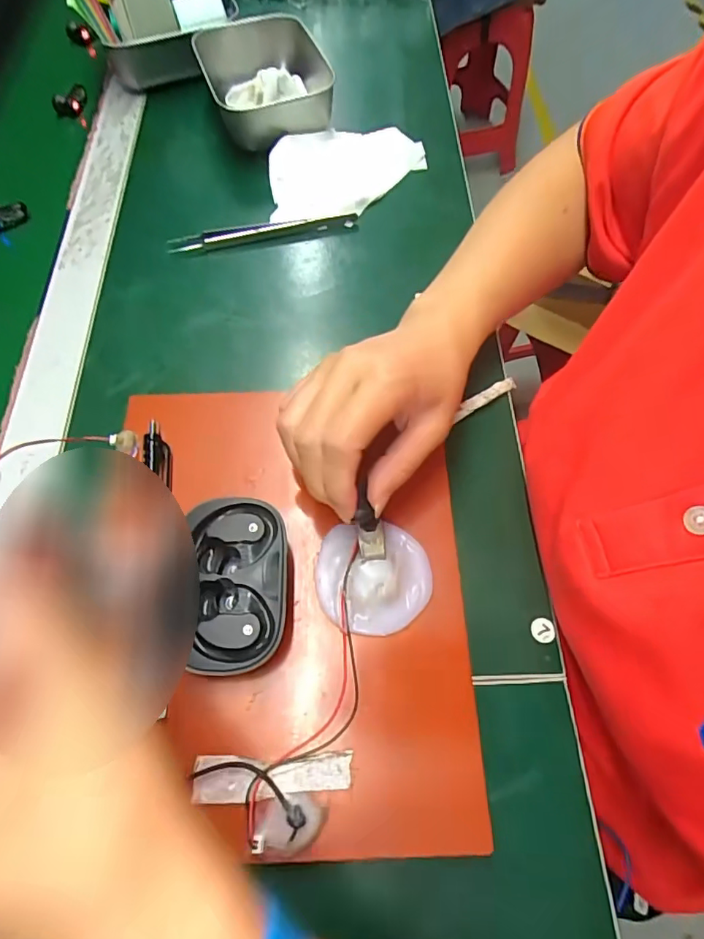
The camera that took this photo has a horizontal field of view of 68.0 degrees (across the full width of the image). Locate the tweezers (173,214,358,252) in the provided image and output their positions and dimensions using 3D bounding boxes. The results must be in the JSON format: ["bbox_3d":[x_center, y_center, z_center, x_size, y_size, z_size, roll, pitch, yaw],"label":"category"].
[{"bbox_3d":[-0.071,-0.192,0.424,0.151,0.015,0.019,-7,64,-3],"label":"tweezers"}]

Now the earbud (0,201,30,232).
[{"bbox_3d":[-0.282,-0.207,0.424,0.036,0.016,0.017,-26,66,-12],"label":"earbud"}]

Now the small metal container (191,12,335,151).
[{"bbox_3d":[-0.071,-0.336,0.457,0.114,0.047,0.108,-12,64,-5],"label":"small metal container"}]

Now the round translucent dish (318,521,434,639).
[{"bbox_3d":[0.012,0.058,0.282,0.061,0.015,0.058,0,64,1],"label":"round translucent dish"}]

